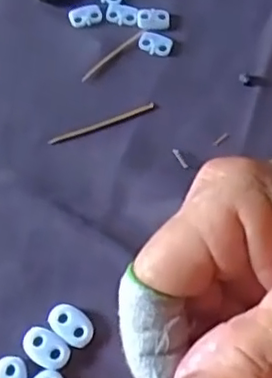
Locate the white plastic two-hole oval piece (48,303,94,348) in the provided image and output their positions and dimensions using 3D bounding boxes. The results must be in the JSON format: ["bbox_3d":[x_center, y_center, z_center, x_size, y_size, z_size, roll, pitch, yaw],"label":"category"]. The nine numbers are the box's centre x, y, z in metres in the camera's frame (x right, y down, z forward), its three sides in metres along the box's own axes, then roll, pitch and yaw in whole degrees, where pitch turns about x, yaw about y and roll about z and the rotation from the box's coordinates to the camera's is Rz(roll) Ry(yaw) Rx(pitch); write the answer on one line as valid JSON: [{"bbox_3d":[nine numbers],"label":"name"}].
[{"bbox_3d":[-0.031,0.064,0.299,0.023,0.004,0.015,38,71,12],"label":"white plastic two-hole oval piece"}]

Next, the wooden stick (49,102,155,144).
[{"bbox_3d":[-0.018,-0.035,0.342,0.060,0.004,0.004,-20,70,-10],"label":"wooden stick"}]

